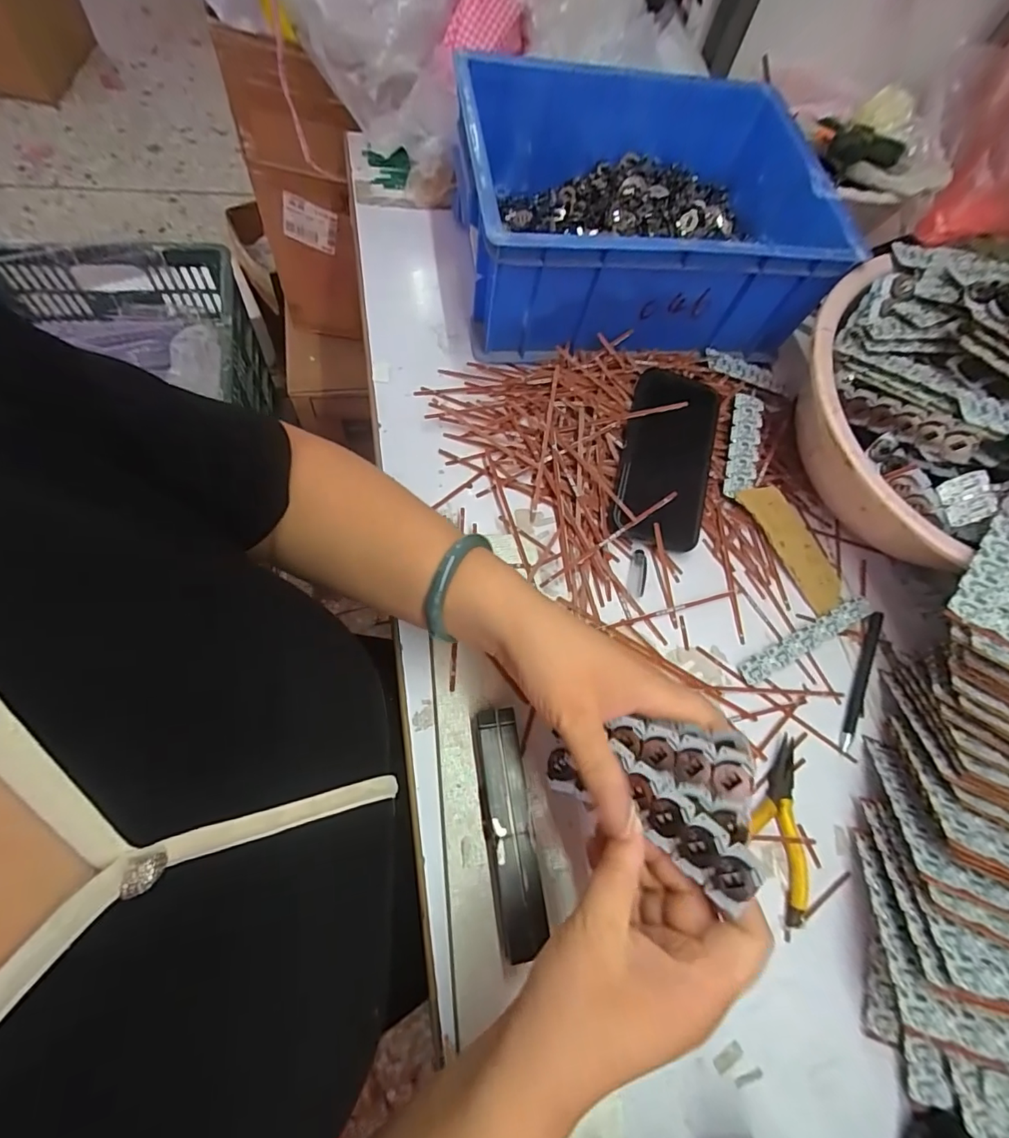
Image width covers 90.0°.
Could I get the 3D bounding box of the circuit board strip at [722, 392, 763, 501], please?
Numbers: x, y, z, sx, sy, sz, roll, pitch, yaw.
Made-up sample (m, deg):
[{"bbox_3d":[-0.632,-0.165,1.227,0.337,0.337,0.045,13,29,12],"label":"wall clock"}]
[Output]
[{"bbox_3d":[0.226,-0.116,0.475,0.030,0.004,0.106,15,75,-6],"label":"circuit board strip"}]

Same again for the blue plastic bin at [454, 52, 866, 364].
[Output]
[{"bbox_3d":[0.132,-0.367,0.495,0.338,0.135,0.285,-2,69,-10],"label":"blue plastic bin"}]

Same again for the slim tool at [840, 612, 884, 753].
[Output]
[{"bbox_3d":[0.297,0.090,0.420,0.013,0.013,0.129,28,67,3],"label":"slim tool"}]

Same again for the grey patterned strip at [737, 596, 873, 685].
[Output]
[{"bbox_3d":[0.257,0.059,0.426,0.147,0.004,0.020,-22,80,-18],"label":"grey patterned strip"}]

